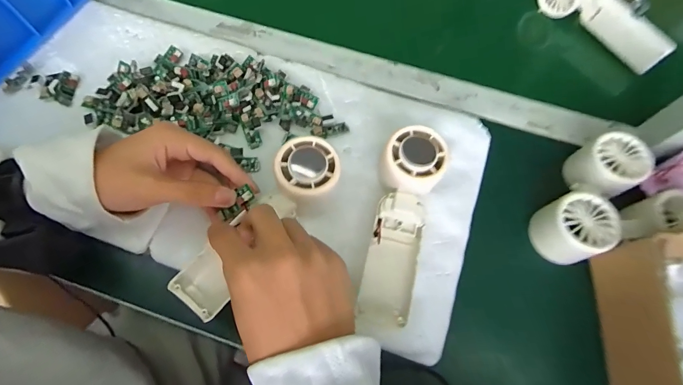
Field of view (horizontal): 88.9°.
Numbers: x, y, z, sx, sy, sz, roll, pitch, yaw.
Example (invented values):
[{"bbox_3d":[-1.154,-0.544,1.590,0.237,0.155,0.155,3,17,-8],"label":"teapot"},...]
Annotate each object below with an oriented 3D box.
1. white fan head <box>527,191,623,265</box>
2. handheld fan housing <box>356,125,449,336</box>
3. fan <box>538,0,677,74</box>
[{"bbox_3d":[0.210,0.032,0.314,0.054,0.047,0.054,1,68,-1],"label":"white fan head"},{"bbox_3d":[0.045,0.028,0.301,0.055,0.053,0.170,16,68,5],"label":"handheld fan housing"},{"bbox_3d":[0.323,-0.216,0.423,0.054,0.046,0.161,-31,72,-13],"label":"fan"}]

